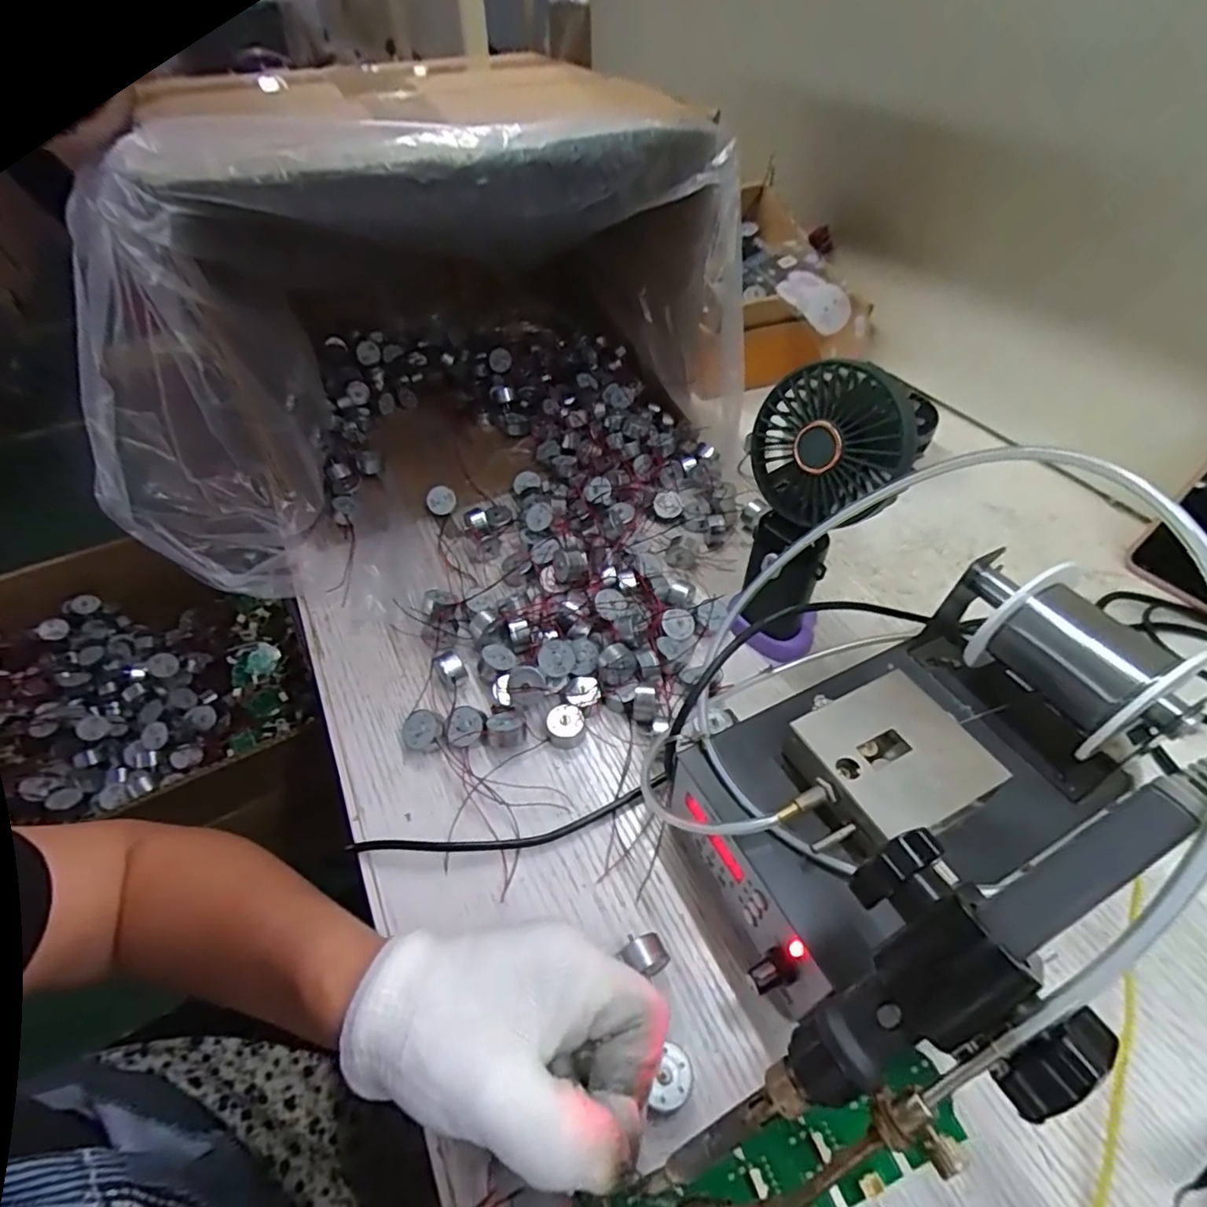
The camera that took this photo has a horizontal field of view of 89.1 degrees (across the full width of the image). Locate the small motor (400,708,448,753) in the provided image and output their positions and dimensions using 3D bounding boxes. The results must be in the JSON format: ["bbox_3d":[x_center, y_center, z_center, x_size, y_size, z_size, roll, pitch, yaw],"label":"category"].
[{"bbox_3d":[-0.107,0.077,0.367,0.025,0.012,0.025,-1,78,4],"label":"small motor"}]

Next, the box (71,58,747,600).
[{"bbox_3d":[-0.148,-0.241,0.490,0.453,0.260,0.281,-20,49,-16],"label":"box"}]

